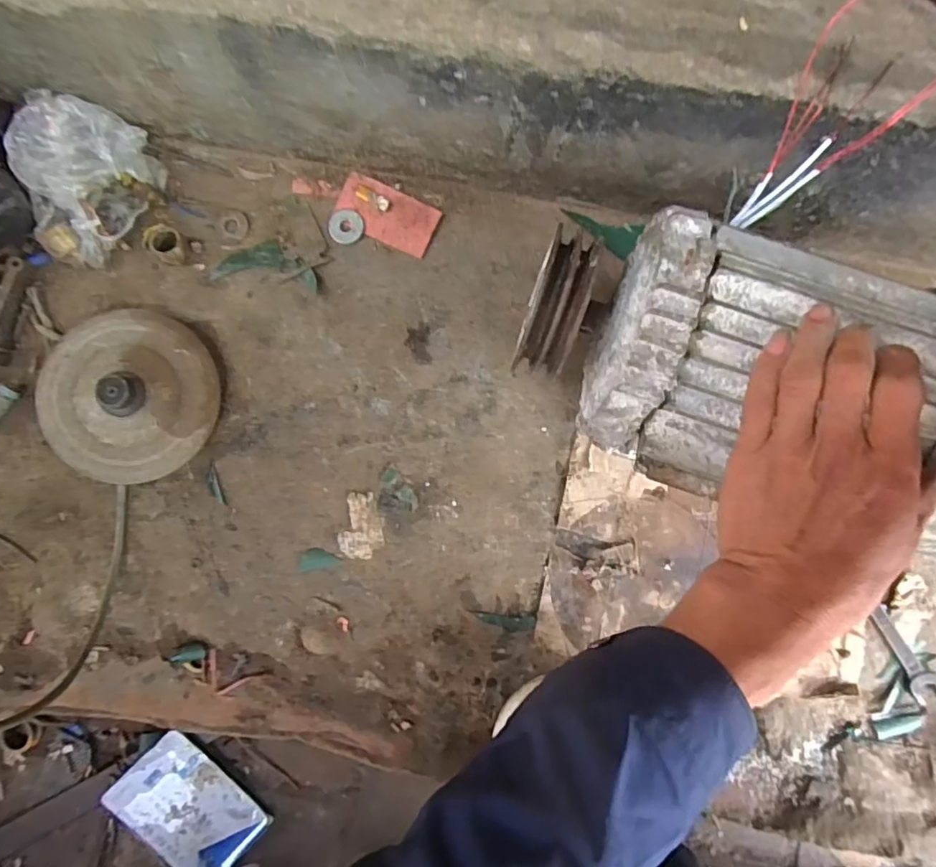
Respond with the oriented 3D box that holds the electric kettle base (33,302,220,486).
[{"bbox_3d":[-0.283,-0.034,0.464,0.141,0.040,0.137,0,85,-2],"label":"electric kettle base"}]

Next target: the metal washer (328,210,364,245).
[{"bbox_3d":[-0.109,-0.184,0.503,0.031,0.004,0.029,0,85,-2],"label":"metal washer"}]

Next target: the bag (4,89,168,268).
[{"bbox_3d":[-0.307,-0.202,0.457,0.072,0.083,0.116,15,85,-1],"label":"bag"}]

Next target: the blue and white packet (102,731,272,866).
[{"bbox_3d":[-0.300,0.401,0.600,0.108,0.021,0.143,-44,87,-5],"label":"blue and white packet"}]

